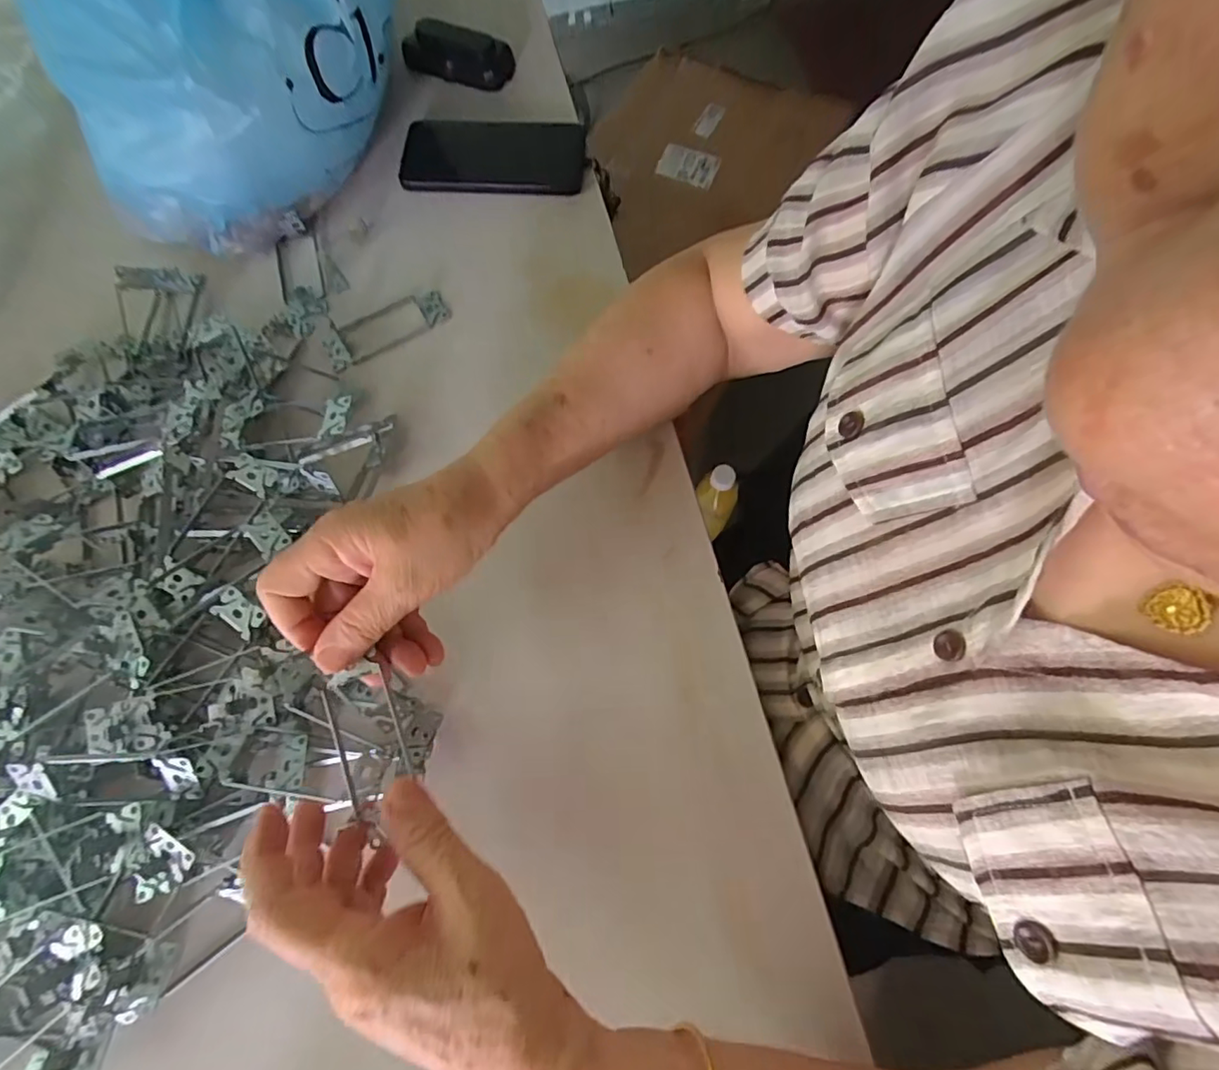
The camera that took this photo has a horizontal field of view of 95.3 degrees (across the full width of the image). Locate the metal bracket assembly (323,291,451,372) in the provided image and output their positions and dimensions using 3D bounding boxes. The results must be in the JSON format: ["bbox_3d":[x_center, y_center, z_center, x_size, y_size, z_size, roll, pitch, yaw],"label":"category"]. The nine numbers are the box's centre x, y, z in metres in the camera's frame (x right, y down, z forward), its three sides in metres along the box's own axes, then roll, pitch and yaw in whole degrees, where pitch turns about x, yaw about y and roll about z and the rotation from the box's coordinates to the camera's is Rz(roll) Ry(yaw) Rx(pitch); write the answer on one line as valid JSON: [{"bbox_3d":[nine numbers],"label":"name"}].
[{"bbox_3d":[-0.187,-0.175,0.466,0.104,0.010,0.043,-25,74,-8],"label":"metal bracket assembly"}]

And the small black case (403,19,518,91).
[{"bbox_3d":[-0.148,-0.476,0.551,0.095,0.030,0.053,19,73,6],"label":"small black case"}]

